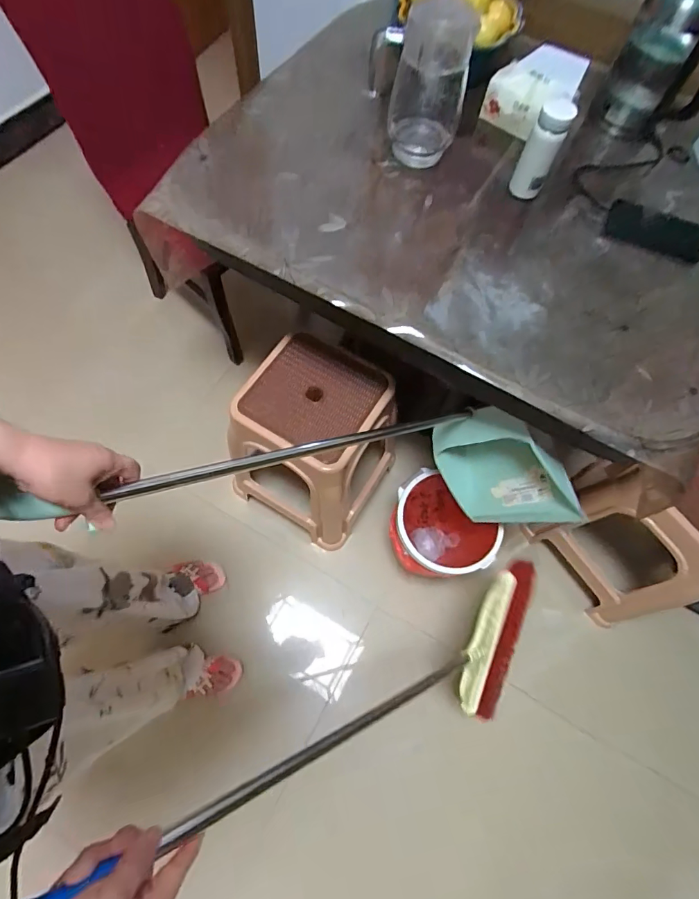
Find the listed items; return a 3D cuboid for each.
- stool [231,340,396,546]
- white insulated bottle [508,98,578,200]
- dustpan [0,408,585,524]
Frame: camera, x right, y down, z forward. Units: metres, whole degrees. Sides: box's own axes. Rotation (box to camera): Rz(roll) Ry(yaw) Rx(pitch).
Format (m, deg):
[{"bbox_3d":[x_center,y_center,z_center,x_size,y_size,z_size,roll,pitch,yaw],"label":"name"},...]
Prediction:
[{"bbox_3d":[-0.083,0.007,1.181,0.344,0.461,0.375,34,76,10],"label":"stool"},{"bbox_3d":[0.316,-0.491,0.749,0.049,0.143,0.052,0,72,0],"label":"white insulated bottle"},{"bbox_3d":[-0.001,0.041,0.708,0.857,0.244,0.211,3,69,-35],"label":"dustpan"}]

